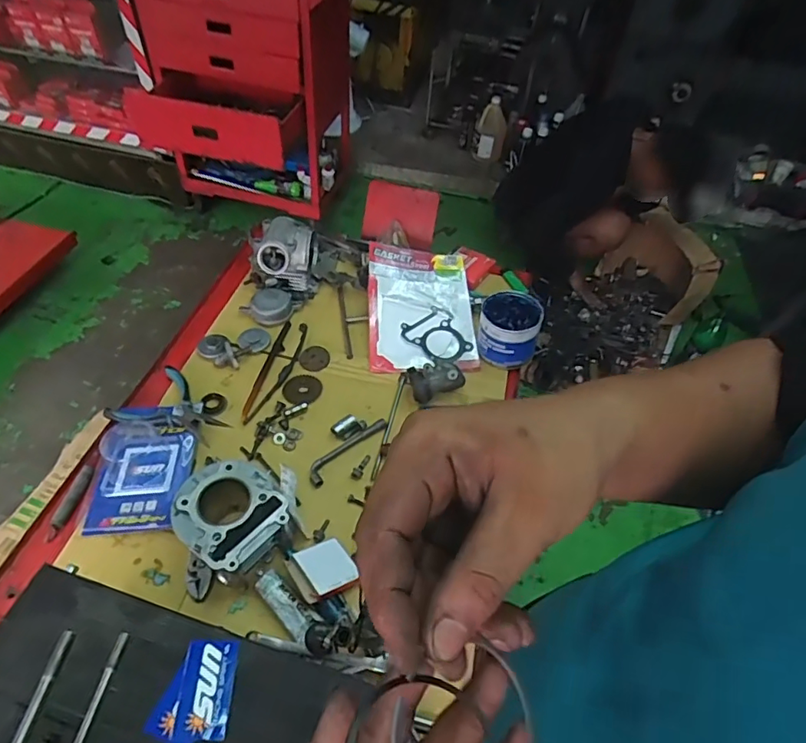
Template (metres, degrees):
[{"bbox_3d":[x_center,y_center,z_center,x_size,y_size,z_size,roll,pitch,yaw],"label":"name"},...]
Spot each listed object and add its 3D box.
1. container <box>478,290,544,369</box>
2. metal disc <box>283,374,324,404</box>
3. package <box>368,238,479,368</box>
[{"bbox_3d":[0.180,-0.077,0.915,0.099,0.075,0.108,13,49,6],"label":"container"},{"bbox_3d":[-0.163,0.029,0.866,0.059,0.010,0.063,4,50,-4],"label":"metal disc"},{"bbox_3d":[0.034,-0.120,0.975,0.184,0.022,0.268,3,59,-10],"label":"package"}]

